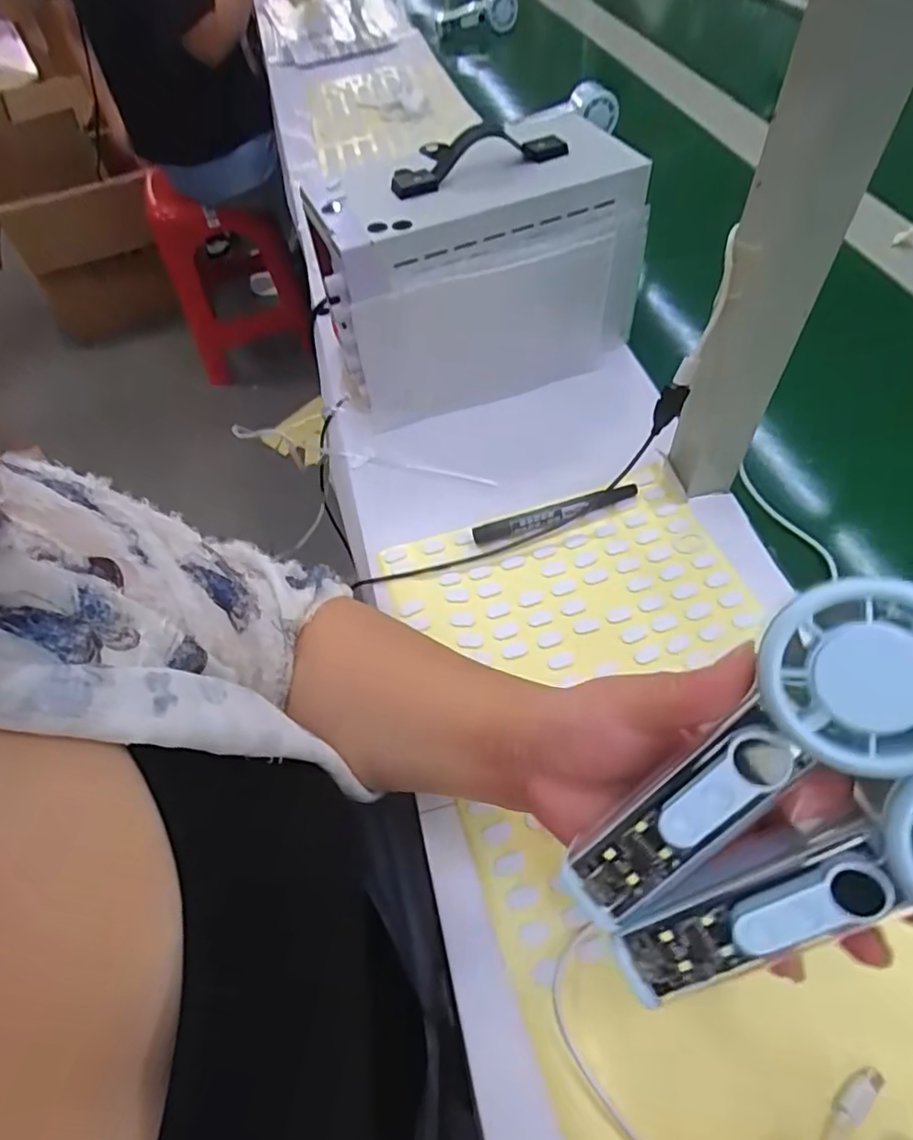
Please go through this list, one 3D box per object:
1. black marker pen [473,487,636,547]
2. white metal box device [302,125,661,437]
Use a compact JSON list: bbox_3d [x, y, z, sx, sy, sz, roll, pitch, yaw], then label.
[{"bbox_3d":[0.077,-0.042,0.458,0.132,0.013,0.017,-17,56,-8],"label":"black marker pen"},{"bbox_3d":[0.026,-0.242,0.522,0.259,0.180,0.115,-25,57,-6],"label":"white metal box device"}]

